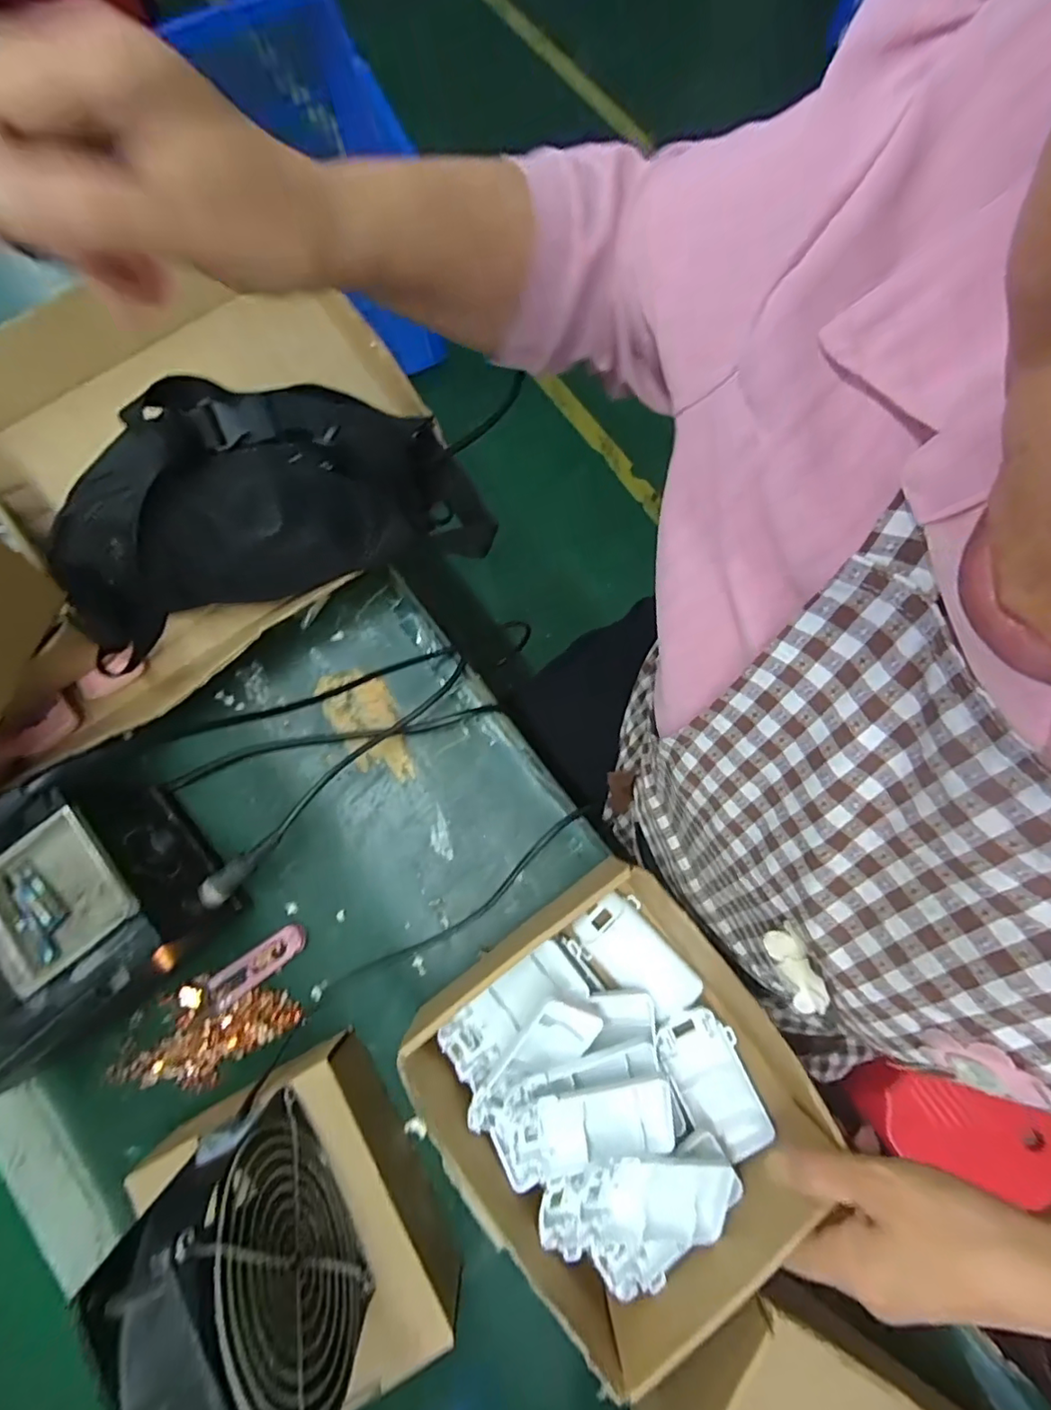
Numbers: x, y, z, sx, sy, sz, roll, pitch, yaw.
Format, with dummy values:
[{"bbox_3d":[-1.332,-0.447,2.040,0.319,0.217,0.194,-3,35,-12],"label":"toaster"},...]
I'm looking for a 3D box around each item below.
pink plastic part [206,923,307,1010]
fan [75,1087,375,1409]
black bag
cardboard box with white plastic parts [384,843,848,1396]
[{"bbox_3d":[-0.185,0.178,0.381,0.073,0.008,0.022,-34,81,-7],"label":"pink plastic part"},{"bbox_3d":[-0.125,0.270,0.254,0.046,0.116,0.122,-27,81,-5],"label":"fan"},{"bbox_3d":[-0.179,-0.152,0.376,0.279,0.077,0.160,-18,81,-4],"label":"black bag"},{"bbox_3d":[0.056,0.235,0.343,0.188,0.069,0.211,-34,81,-7],"label":"cardboard box with white plastic parts"}]

